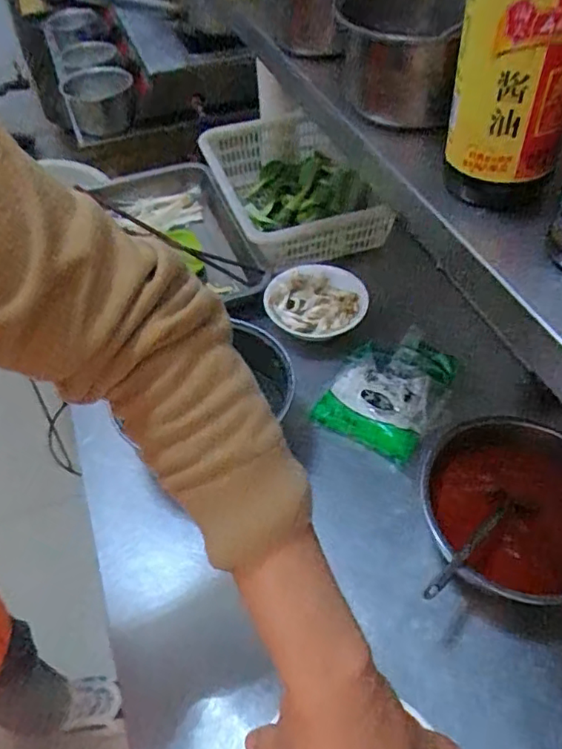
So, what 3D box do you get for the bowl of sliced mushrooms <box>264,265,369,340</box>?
[{"bbox_3d":[0.053,-0.102,0.846,0.136,0.043,0.132,-1,49,1],"label":"bowl of sliced mushrooms"}]

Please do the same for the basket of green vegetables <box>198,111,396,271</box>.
[{"bbox_3d":[-0.004,-0.331,0.996,0.208,0.110,0.412,-16,51,-11],"label":"basket of green vegetables"}]

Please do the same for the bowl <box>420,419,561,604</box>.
[{"bbox_3d":[0.252,0.151,0.615,0.188,0.076,0.198,-1,49,1],"label":"bowl"}]

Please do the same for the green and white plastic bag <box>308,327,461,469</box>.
[{"bbox_3d":[0.136,0.020,0.757,0.148,0.049,0.168,30,57,25],"label":"green and white plastic bag"}]

